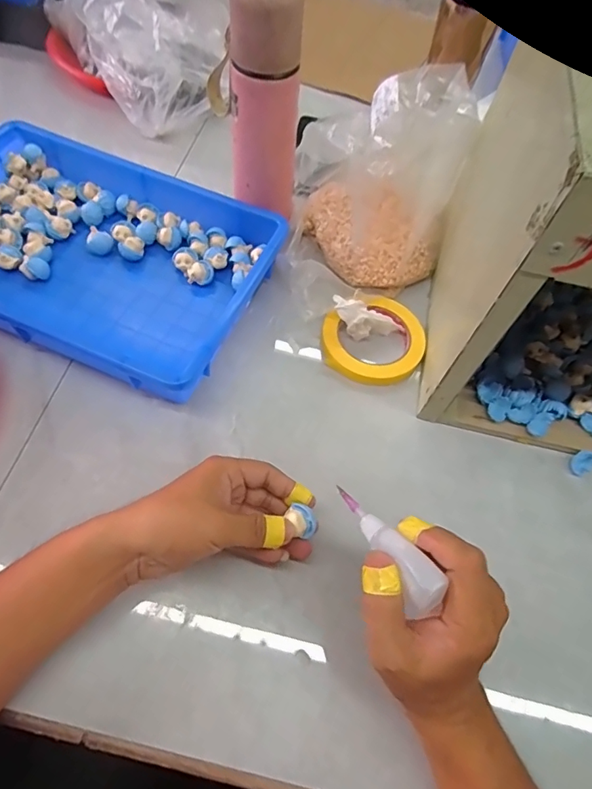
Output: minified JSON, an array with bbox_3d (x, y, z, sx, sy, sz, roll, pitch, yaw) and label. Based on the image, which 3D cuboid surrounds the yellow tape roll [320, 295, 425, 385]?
[{"bbox_3d":[0.084,-0.063,0.524,0.108,0.016,0.104,2,60,-4],"label":"yellow tape roll"}]

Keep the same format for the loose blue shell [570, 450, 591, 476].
[{"bbox_3d":[0.284,0.066,0.474,0.027,0.017,0.020,-17,63,-15],"label":"loose blue shell"}]

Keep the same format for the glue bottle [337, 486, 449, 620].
[{"bbox_3d":[0.057,0.097,0.313,0.024,0.021,0.097,-28,41,-16],"label":"glue bottle"}]

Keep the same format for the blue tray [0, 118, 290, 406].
[{"bbox_3d":[-0.220,-0.154,0.529,0.365,0.062,0.248,22,61,7],"label":"blue tray"}]

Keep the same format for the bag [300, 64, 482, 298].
[{"bbox_3d":[0.092,-0.215,0.529,0.166,0.147,0.123,13,61,4],"label":"bag"}]

